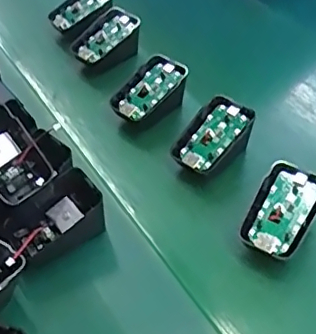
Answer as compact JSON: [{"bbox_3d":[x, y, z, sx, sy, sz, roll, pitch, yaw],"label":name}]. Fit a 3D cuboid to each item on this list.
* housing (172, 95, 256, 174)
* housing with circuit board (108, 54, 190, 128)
[{"bbox_3d":[0.047,-0.019,0.464,0.048,0.044,0.068,30,54,30],"label":"housing"},{"bbox_3d":[-0.009,-0.065,0.513,0.070,0.040,0.046,-28,50,-22],"label":"housing with circuit board"}]

